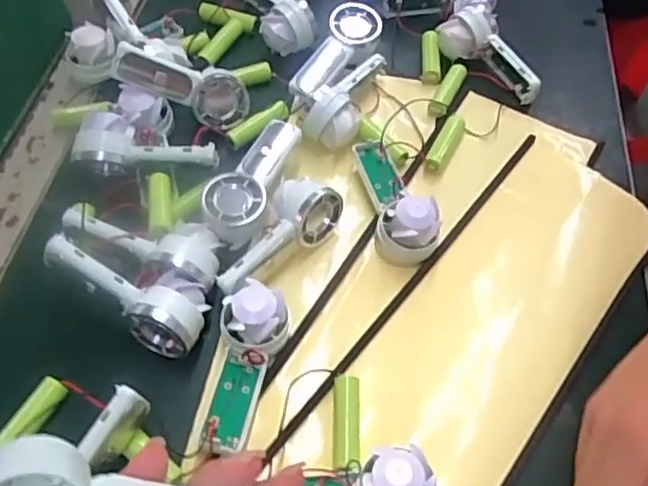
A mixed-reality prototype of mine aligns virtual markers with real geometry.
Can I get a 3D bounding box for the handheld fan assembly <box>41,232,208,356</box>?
[{"bbox_3d":[-0.109,0.025,0.346,0.091,0.032,0.038,32,59,-8],"label":"handheld fan assembly"}]

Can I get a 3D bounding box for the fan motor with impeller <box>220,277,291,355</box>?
[{"bbox_3d":[-0.039,0.043,0.352,0.036,0.031,0.036,1,57,-1],"label":"fan motor with impeller"}]

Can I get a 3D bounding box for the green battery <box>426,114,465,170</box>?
[{"bbox_3d":[0.088,-0.074,0.447,0.013,0.012,0.057,24,60,13],"label":"green battery"}]

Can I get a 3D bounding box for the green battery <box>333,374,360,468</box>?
[{"bbox_3d":[0.012,0.095,0.335,0.014,0.013,0.049,2,57,-1],"label":"green battery"}]

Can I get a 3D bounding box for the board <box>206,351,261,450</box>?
[{"bbox_3d":[-0.048,0.083,0.334,0.020,0.004,0.051,10,53,6],"label":"board"}]

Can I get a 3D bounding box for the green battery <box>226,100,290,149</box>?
[{"bbox_3d":[-0.046,-0.084,0.446,0.049,0.018,0.012,-31,63,-20],"label":"green battery"}]

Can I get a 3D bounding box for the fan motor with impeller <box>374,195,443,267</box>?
[{"bbox_3d":[0.053,-0.008,0.390,0.038,0.036,0.029,14,58,7],"label":"fan motor with impeller"}]

